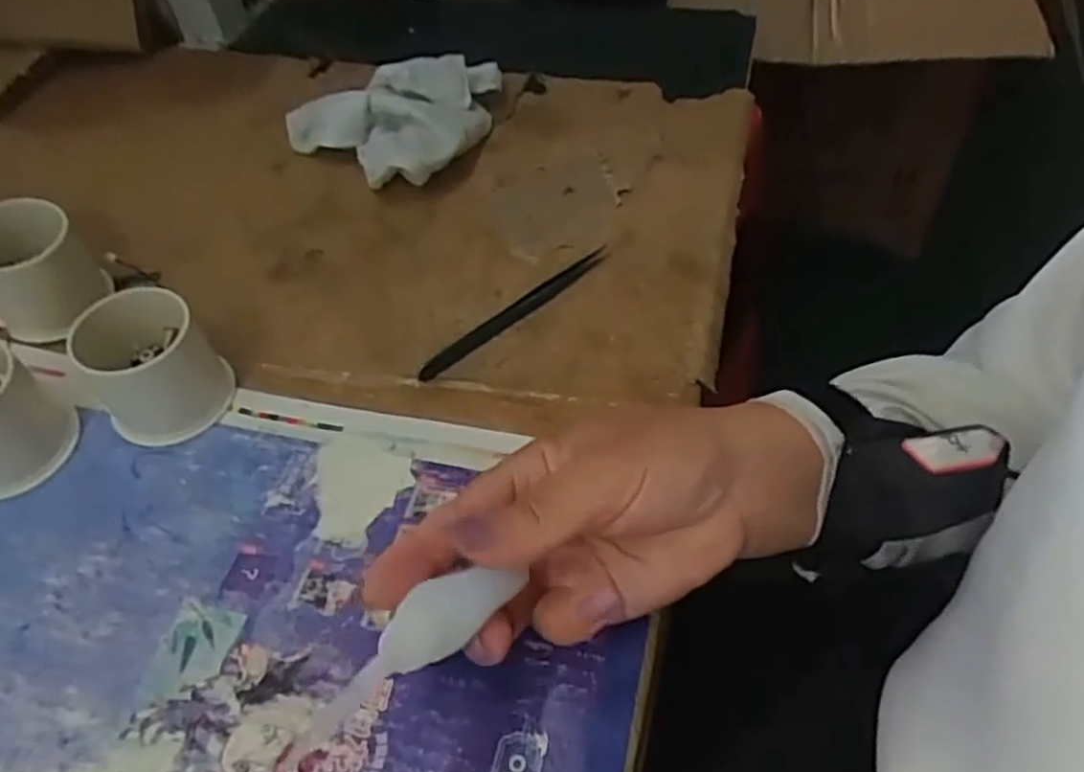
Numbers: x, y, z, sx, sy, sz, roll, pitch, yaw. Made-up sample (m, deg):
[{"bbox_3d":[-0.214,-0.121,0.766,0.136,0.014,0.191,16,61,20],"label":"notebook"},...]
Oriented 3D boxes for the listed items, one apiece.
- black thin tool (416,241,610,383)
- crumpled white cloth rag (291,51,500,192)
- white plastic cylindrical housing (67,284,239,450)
[{"bbox_3d":[-0.010,-0.039,0.388,0.124,0.010,0.009,-38,59,-24],"label":"black thin tool"},{"bbox_3d":[-0.077,-0.163,0.474,0.140,0.043,0.101,-24,54,-15],"label":"crumpled white cloth rag"},{"bbox_3d":[-0.183,-0.012,0.356,0.054,0.048,0.062,-35,58,-22],"label":"white plastic cylindrical housing"}]

